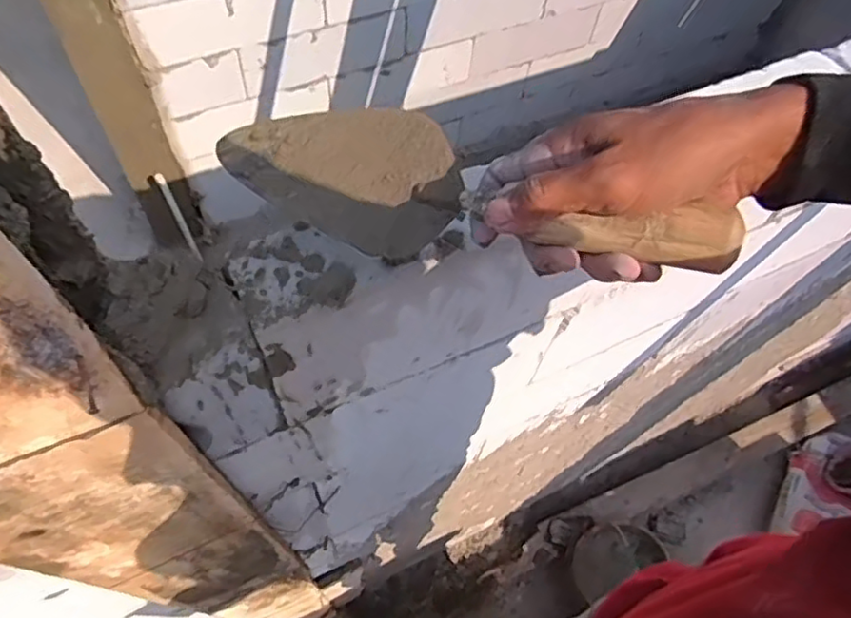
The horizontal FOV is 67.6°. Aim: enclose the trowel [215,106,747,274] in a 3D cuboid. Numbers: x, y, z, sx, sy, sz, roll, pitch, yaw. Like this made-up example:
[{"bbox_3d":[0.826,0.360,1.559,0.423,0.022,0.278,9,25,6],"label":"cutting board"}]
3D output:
[{"bbox_3d":[0.021,-0.068,0.390,0.310,0.070,0.073,17,59,27],"label":"trowel"}]

